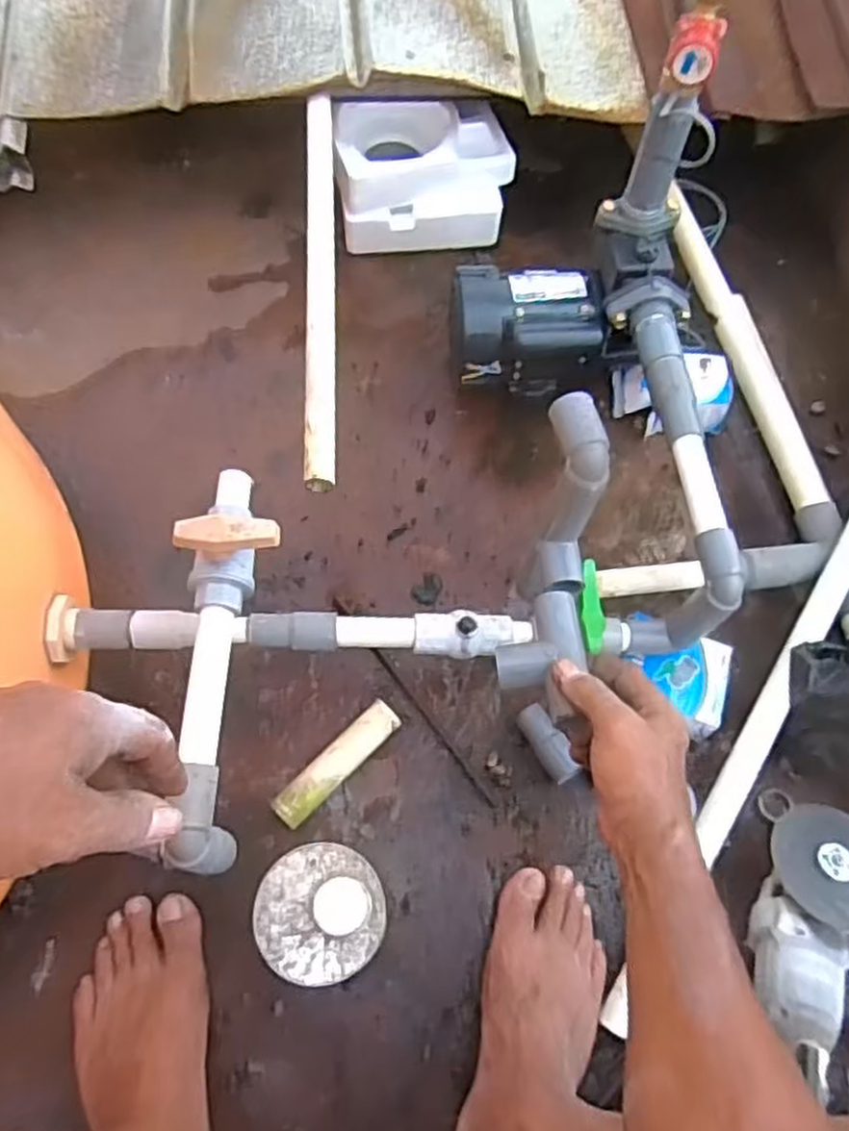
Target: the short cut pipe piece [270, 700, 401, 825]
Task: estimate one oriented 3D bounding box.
[{"bbox_3d":[-0.082,0.184,0.717,0.136,0.032,0.035,-41,73,-20],"label":"short cut pipe piece"}]

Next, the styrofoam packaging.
[{"bbox_3d":[-0.003,-0.500,0.996,0.222,0.130,0.149,-3,64,-5],"label":"styrofoam packaging"}]

